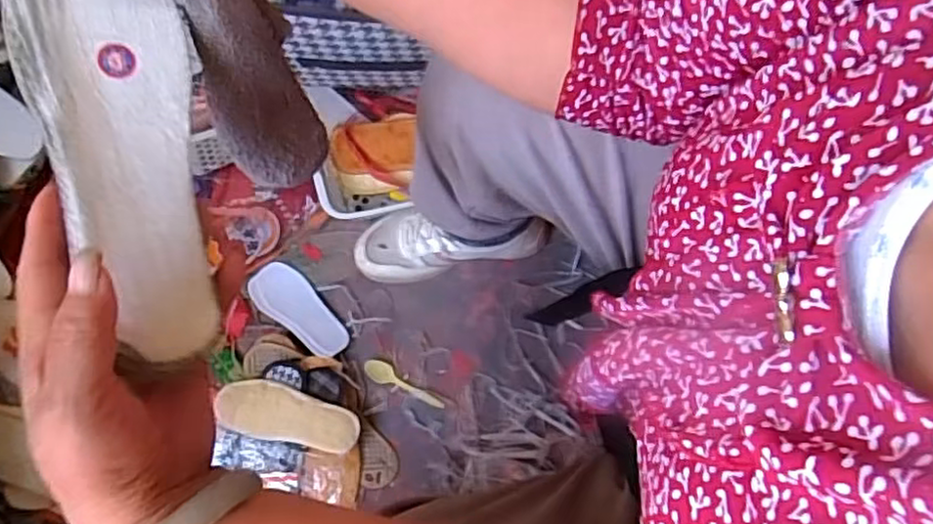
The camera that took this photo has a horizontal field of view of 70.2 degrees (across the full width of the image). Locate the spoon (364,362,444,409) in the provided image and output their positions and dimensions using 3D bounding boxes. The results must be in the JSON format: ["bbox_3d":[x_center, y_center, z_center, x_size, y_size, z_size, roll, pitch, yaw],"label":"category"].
[{"bbox_3d":[-0.076,0.150,0.811,0.105,0.005,0.024,28,74,6],"label":"spoon"}]

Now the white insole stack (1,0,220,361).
[{"bbox_3d":[-0.159,-0.062,0.308,0.068,0.028,0.206,-14,91,-33],"label":"white insole stack"}]

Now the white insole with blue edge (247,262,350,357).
[{"bbox_3d":[-0.209,0.058,0.833,0.152,0.005,0.064,38,65,17],"label":"white insole with blue edge"}]

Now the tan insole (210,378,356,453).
[{"bbox_3d":[-0.205,0.175,0.758,0.159,0.024,0.061,13,73,2],"label":"tan insole"}]

